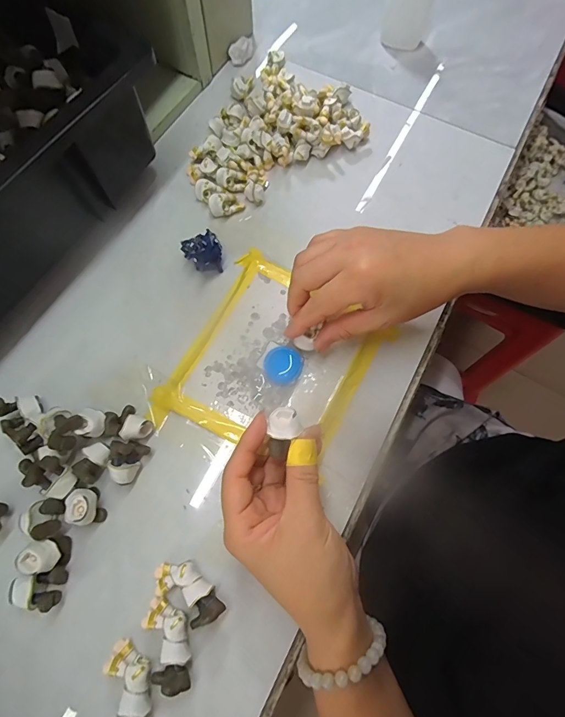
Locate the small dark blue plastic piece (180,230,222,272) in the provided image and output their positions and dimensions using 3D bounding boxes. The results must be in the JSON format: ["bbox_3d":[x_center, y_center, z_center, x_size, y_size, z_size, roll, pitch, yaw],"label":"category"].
[{"bbox_3d":[-0.066,-0.088,0.324,0.031,0.028,0.033,0,73,-1],"label":"small dark blue plastic piece"}]

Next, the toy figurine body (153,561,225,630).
[{"bbox_3d":[-0.062,0.153,0.250,0.052,0.018,0.029,25,74,21],"label":"toy figurine body"}]

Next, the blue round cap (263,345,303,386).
[{"bbox_3d":[0.000,0.006,0.304,0.030,0.006,0.029,0,73,-1],"label":"blue round cap"}]

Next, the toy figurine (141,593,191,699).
[{"bbox_3d":[-0.073,0.179,0.240,0.028,0.018,0.053,-23,57,-7],"label":"toy figurine"}]

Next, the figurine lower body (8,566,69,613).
[{"bbox_3d":[-0.160,0.151,0.251,0.027,0.020,0.022,-2,73,-1],"label":"figurine lower body"}]

